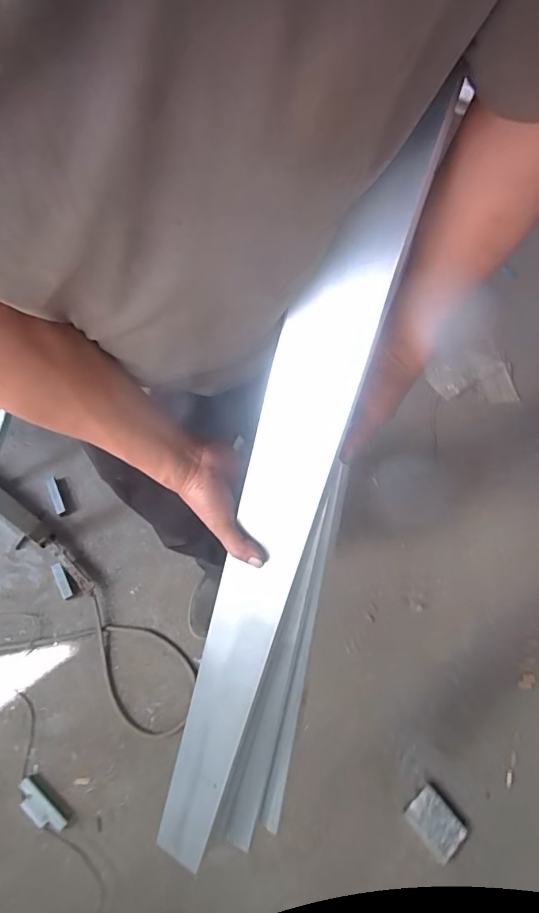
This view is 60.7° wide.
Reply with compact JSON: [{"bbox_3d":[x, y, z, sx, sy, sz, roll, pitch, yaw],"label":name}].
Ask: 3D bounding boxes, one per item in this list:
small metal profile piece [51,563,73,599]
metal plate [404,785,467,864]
[{"bbox_3d":[-0.561,0.336,1.240,0.026,0.012,0.098,-27,65,-16],"label":"small metal profile piece"},{"bbox_3d":[0.376,0.829,1.042,0.091,0.014,0.115,-34,67,-19],"label":"metal plate"}]

